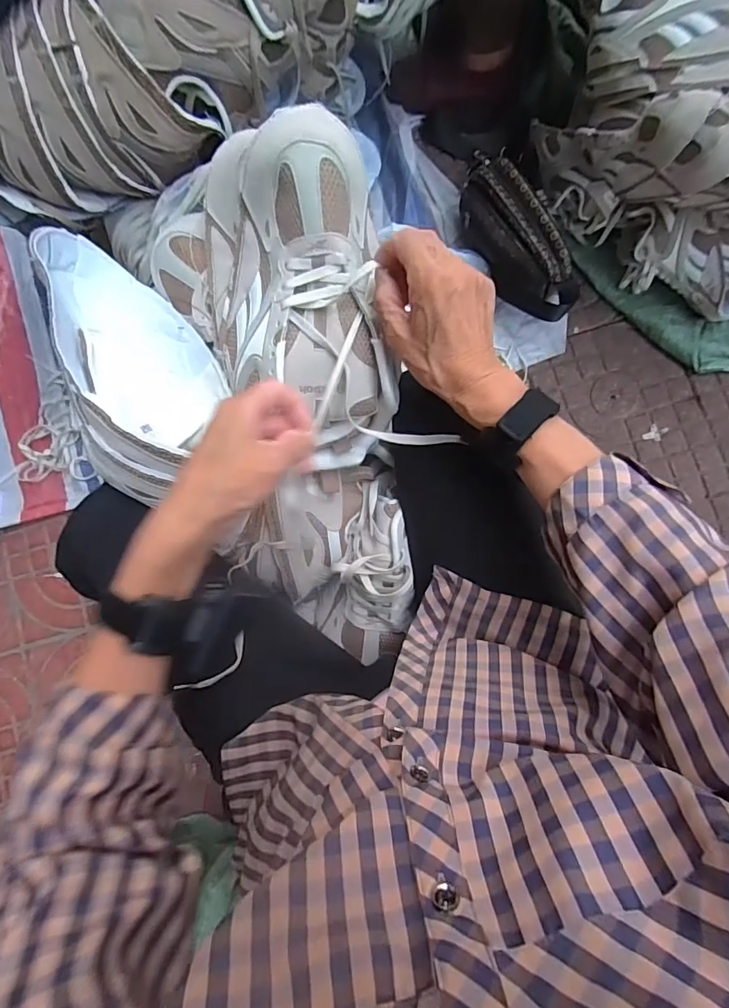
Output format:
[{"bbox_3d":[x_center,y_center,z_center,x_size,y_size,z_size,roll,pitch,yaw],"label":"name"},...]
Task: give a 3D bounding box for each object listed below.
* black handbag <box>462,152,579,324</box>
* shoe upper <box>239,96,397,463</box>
[{"bbox_3d":[0.232,-0.407,0.746,0.076,0.130,0.269,-30,84,2],"label":"black handbag"},{"bbox_3d":[-0.045,-0.151,0.372,0.126,0.072,0.258,-8,107,4],"label":"shoe upper"}]

